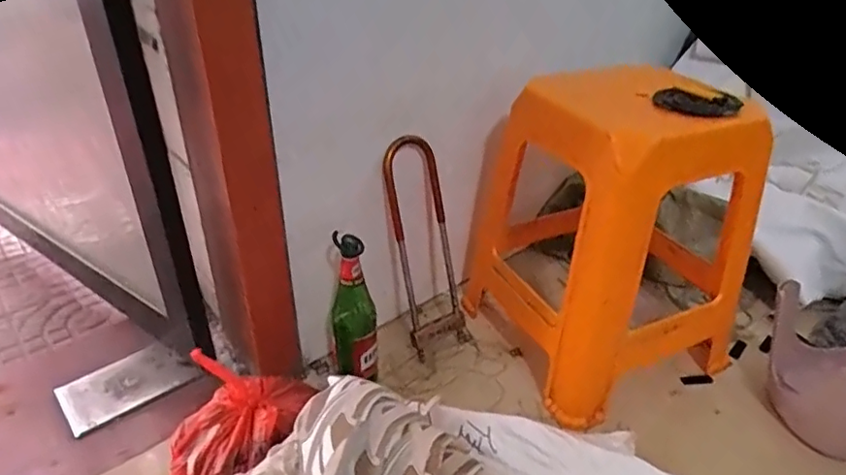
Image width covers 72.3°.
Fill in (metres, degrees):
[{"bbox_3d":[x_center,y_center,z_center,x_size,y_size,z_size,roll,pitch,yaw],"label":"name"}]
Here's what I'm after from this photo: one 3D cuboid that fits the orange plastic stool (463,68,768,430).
[{"bbox_3d":[0.305,-0.033,1.003,0.340,0.460,0.413,-12,35,-20],"label":"orange plastic stool"}]

